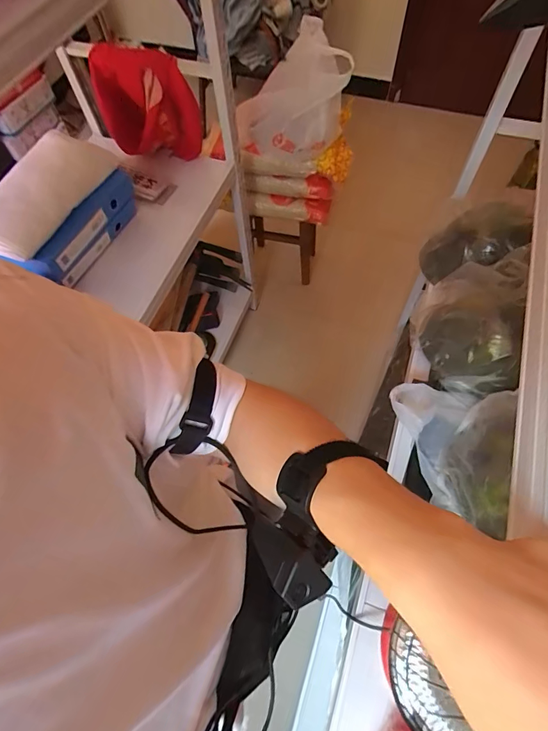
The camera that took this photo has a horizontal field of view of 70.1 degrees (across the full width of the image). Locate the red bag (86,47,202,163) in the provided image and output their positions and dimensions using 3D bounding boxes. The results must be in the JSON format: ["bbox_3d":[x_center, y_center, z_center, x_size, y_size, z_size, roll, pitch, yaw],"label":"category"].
[{"bbox_3d":[-0.355,-0.709,1.070,0.317,0.229,0.117,31,68,17],"label":"red bag"}]

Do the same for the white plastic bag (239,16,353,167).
[{"bbox_3d":[0.044,-0.793,1.177,0.319,0.267,0.261,-5,63,0],"label":"white plastic bag"}]

